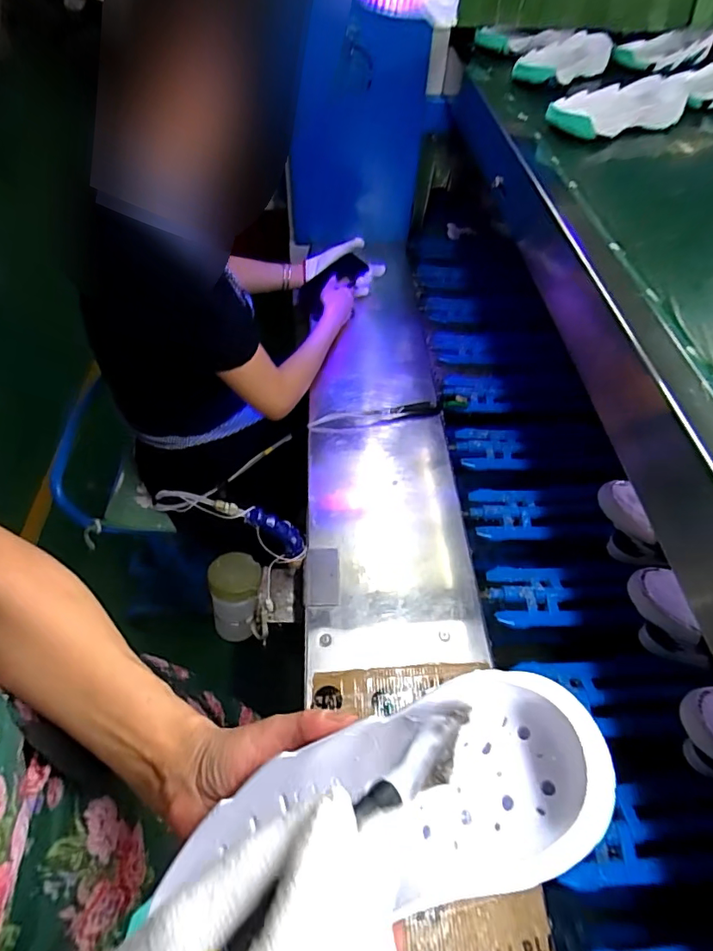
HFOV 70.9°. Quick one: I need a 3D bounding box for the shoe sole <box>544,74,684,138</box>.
[{"bbox_3d":[0.379,-0.530,0.720,0.245,0.034,0.085,-17,58,-12],"label":"shoe sole"}]

